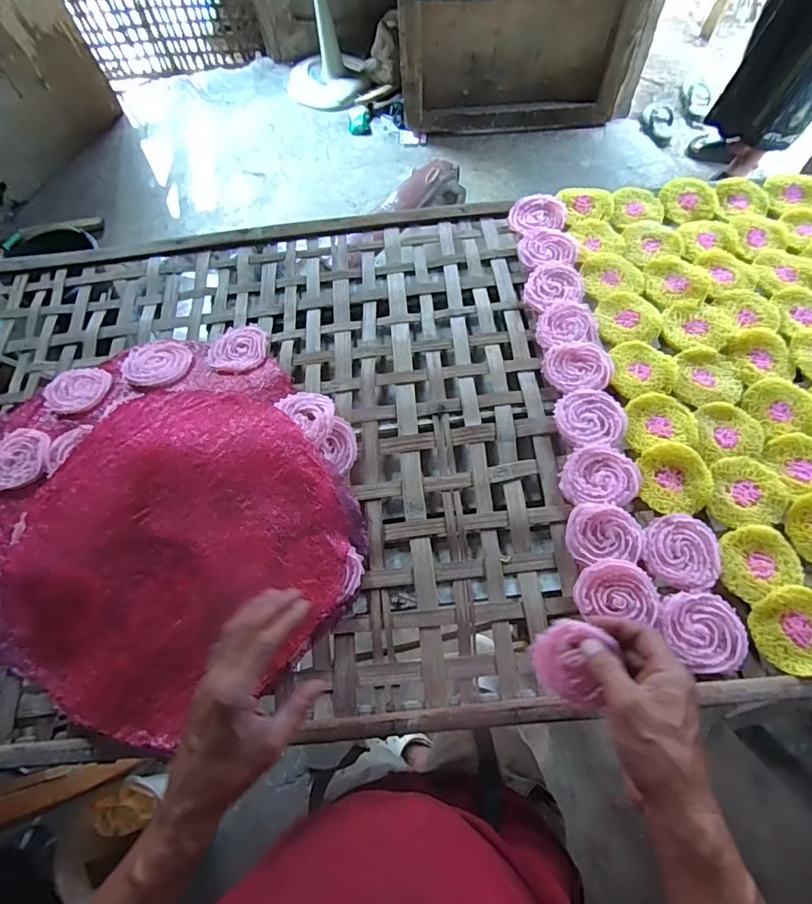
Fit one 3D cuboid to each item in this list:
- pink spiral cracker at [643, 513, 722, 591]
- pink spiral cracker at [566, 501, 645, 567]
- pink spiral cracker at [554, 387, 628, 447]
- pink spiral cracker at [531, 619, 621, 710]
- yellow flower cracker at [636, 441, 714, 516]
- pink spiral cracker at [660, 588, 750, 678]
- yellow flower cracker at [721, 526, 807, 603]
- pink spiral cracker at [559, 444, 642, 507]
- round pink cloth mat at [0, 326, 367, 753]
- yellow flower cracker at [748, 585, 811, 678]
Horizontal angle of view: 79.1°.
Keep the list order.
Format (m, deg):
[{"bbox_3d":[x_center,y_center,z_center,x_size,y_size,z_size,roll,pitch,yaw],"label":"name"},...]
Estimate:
[{"bbox_3d":[0.275,0.099,0.492,0.069,0.008,0.072,6,68,6],"label":"pink spiral cracker"},{"bbox_3d":[0.202,0.082,0.499,0.073,0.018,0.057,-3,67,2],"label":"pink spiral cracker"},{"bbox_3d":[0.204,-0.039,0.545,0.073,0.008,0.069,0,67,3],"label":"pink spiral cracker"},{"bbox_3d":[0.139,0.177,0.416,0.062,0.012,0.066,-2,86,28],"label":"pink spiral cracker"},{"bbox_3d":[0.284,0.027,0.518,0.073,0.009,0.078,-1,67,3],"label":"yellow flower cracker"},{"bbox_3d":[0.284,0.169,0.467,0.069,0.010,0.078,-33,69,-10],"label":"pink spiral cracker"},{"bbox_3d":[0.346,0.107,0.484,0.075,0.010,0.065,-20,68,-5],"label":"yellow flower cracker"},{"bbox_3d":[0.206,0.024,0.519,0.080,0.008,0.064,3,67,4],"label":"pink spiral cracker"},{"bbox_3d":[-0.284,0.058,0.523,0.458,0.072,0.414,-8,65,-1],"label":"round pink cloth mat"},{"bbox_3d":[0.369,0.167,0.461,0.076,0.019,0.076,-1,67,3],"label":"yellow flower cracker"}]

